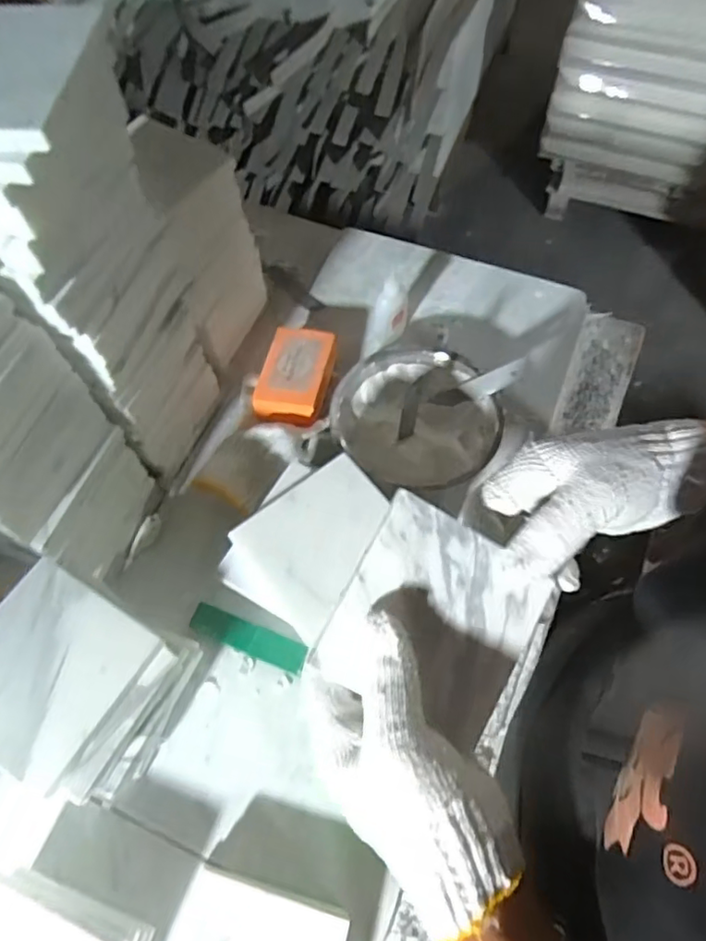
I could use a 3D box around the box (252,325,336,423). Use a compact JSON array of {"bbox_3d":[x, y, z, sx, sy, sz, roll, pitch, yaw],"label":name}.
[{"bbox_3d":[-0.052,-0.091,0.558,0.060,0.025,0.096,12,61,7],"label":"box"}]

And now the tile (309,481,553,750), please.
[{"bbox_3d":[0.044,0.076,0.306,0.099,0.005,0.096,30,83,-10],"label":"tile"}]

